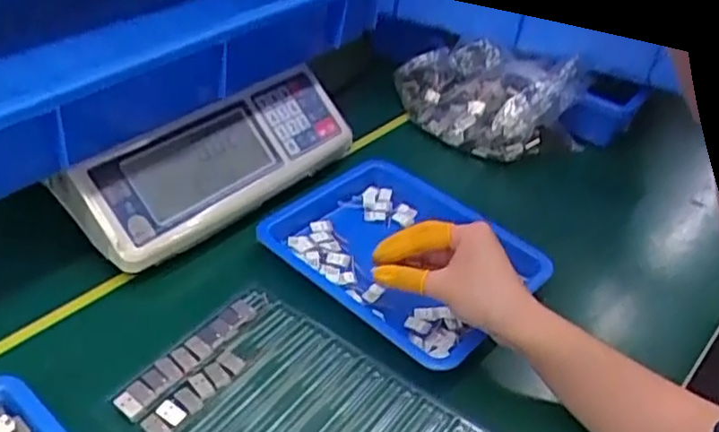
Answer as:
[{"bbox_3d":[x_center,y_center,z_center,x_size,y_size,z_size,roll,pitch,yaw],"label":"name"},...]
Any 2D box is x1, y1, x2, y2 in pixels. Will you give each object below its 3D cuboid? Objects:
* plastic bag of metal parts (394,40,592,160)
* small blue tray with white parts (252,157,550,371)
[{"bbox_3d":[0.146,-0.131,0.738,0.197,0.091,0.125,5,40,-2],"label":"plastic bag of metal parts"},{"bbox_3d":[0.044,0.029,0.607,0.213,0.025,0.180,32,46,27],"label":"small blue tray with white parts"}]

